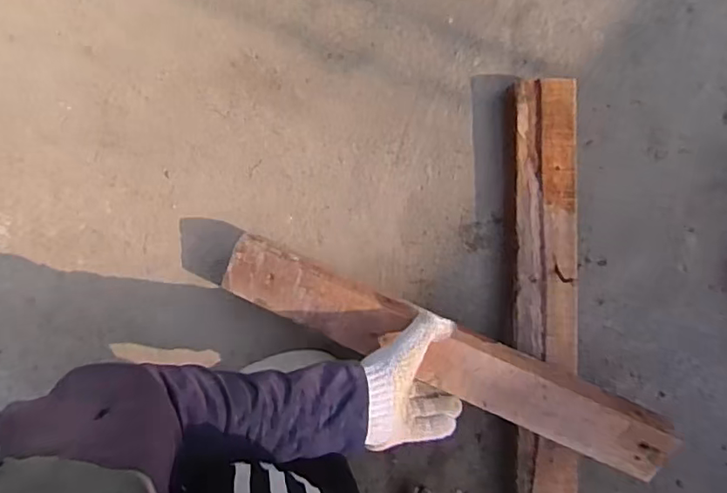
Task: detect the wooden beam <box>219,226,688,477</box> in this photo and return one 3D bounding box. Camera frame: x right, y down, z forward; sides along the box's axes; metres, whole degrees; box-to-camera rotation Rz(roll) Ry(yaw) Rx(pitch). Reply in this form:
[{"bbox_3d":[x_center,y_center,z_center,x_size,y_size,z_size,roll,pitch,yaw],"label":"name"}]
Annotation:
[{"bbox_3d":[0.081,0.111,0.567,0.464,0.030,0.065,24,90,2],"label":"wooden beam"}]

